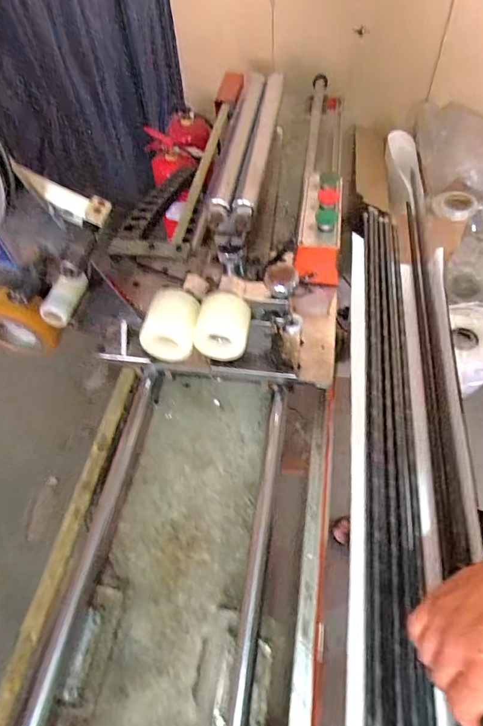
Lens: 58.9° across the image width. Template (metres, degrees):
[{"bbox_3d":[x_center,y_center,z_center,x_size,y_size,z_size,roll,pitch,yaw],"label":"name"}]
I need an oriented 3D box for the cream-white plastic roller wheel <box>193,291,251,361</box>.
[{"bbox_3d":[-0.024,-0.049,0.573,0.068,0.061,0.062,4,54,7],"label":"cream-white plastic roller wheel"}]

